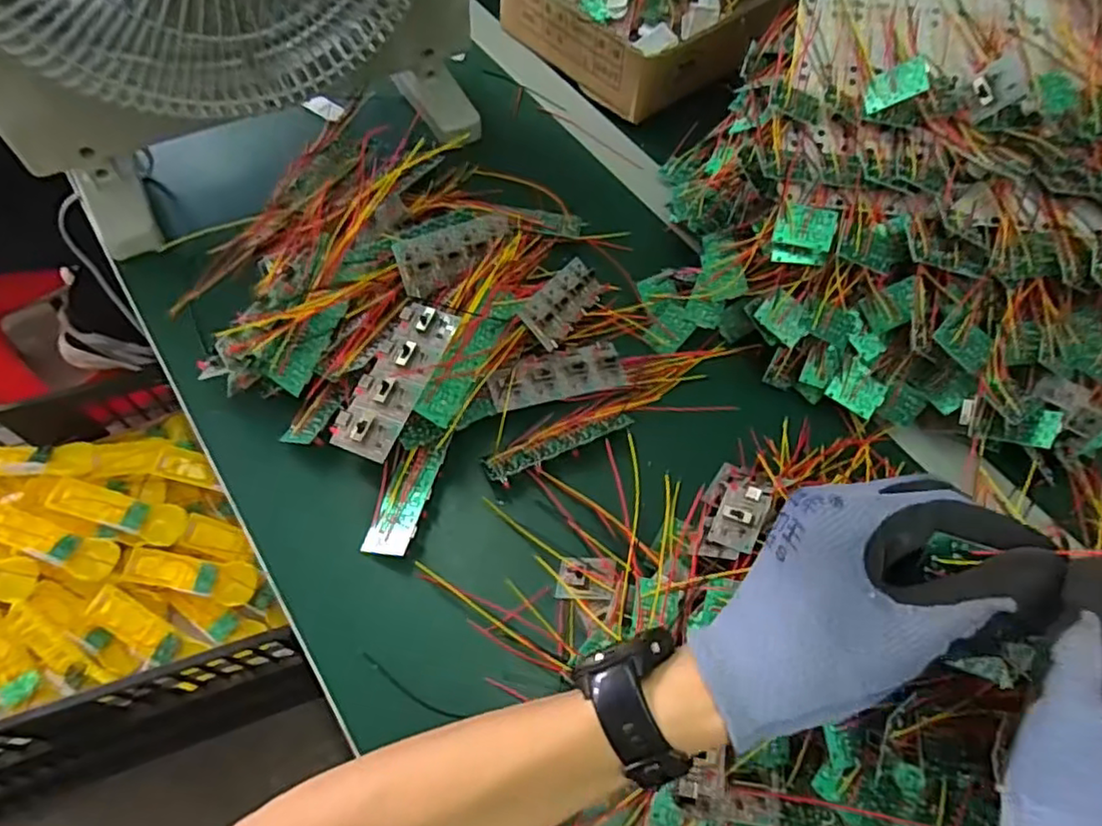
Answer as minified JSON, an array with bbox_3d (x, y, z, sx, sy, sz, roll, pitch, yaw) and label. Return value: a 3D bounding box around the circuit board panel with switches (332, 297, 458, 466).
[{"bbox_3d":[-0.091,-0.023,0.381,0.036,0.018,0.101,20,60,7],"label":"circuit board panel with switches"}]

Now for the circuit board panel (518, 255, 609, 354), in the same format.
[{"bbox_3d":[0.010,-0.081,0.467,0.035,0.009,0.099,47,43,-8],"label":"circuit board panel"}]

